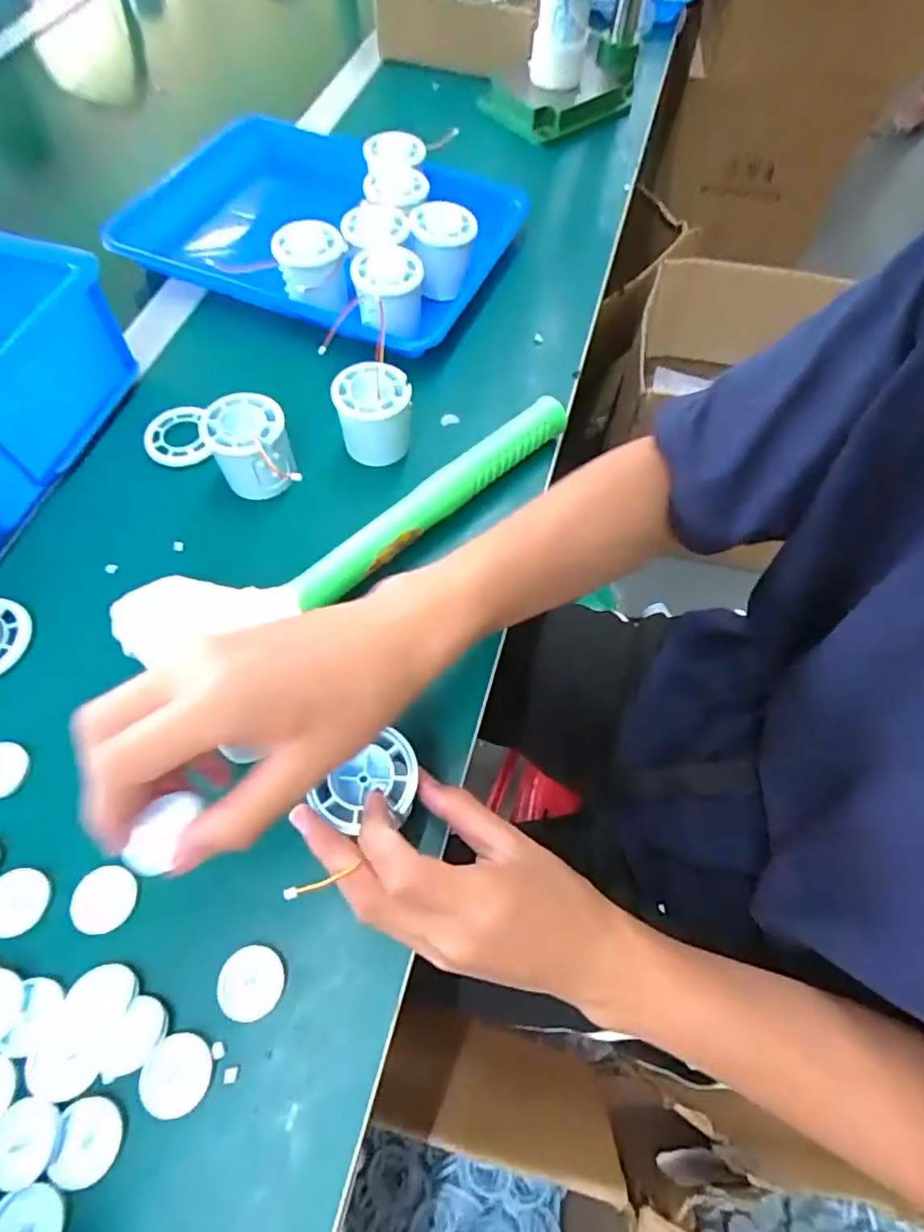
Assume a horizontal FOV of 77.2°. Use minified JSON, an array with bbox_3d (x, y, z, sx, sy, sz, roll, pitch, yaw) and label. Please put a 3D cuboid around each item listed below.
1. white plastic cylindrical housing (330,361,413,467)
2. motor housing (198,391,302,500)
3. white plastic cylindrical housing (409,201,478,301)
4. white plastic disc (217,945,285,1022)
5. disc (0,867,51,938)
[{"bbox_3d":[-0.065,-0.150,0.433,0.054,0.056,0.045,-7,64,-5],"label":"white plastic cylindrical housing"},{"bbox_3d":[-0.150,-0.117,0.415,0.055,0.055,0.062,-18,66,-10],"label":"motor housing"},{"bbox_3d":[-0.017,-0.323,0.514,0.056,0.056,0.053,1,64,-1],"label":"white plastic cylindrical housing"},{"bbox_3d":[-0.106,0.184,0.290,0.030,0.010,0.031,1,64,-1],"label":"white plastic disc"},{"bbox_3d":[-0.233,0.149,0.302,0.031,0.004,0.031,1,64,-1],"label":"disc"}]

